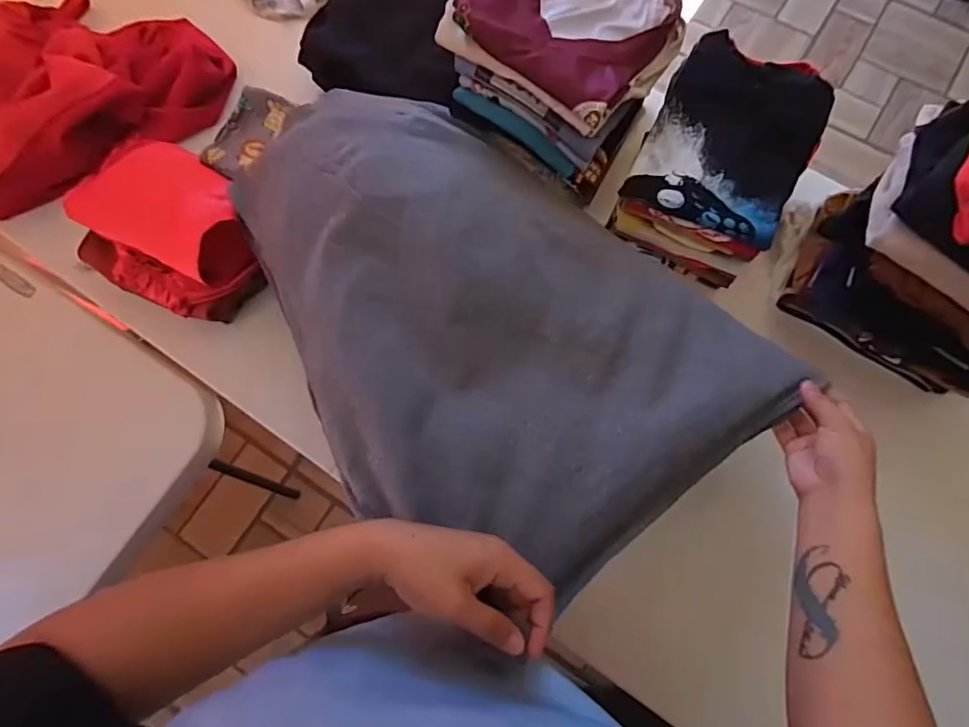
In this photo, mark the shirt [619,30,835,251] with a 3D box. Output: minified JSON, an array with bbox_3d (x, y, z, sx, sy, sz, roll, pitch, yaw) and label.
[{"bbox_3d":[0.288,-0.263,0.576,0.175,0.049,0.219,27,78,8],"label":"shirt"}]

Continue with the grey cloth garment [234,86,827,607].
[{"bbox_3d":[-0.014,-0.069,0.517,0.388,0.083,0.570,-43,78,-9],"label":"grey cloth garment"}]

